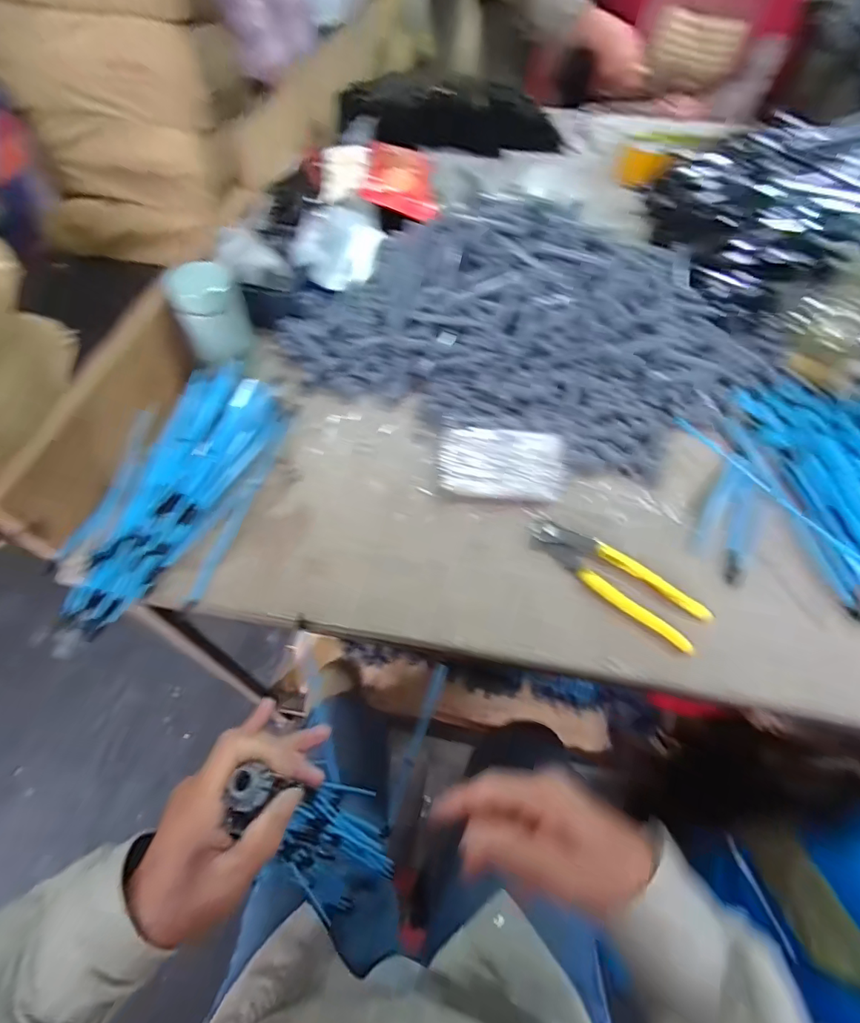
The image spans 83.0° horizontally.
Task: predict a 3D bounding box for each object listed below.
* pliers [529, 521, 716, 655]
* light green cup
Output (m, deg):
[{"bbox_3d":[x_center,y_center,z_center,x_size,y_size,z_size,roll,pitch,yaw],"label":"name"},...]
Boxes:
[{"bbox_3d":[0.172,0.058,0.455,0.170,0.016,0.044,37,63,21],"label":"pliers"},{"bbox_3d":[-0.242,-0.217,0.546,0.069,0.095,0.057,-22,60,-15],"label":"light green cup"}]

